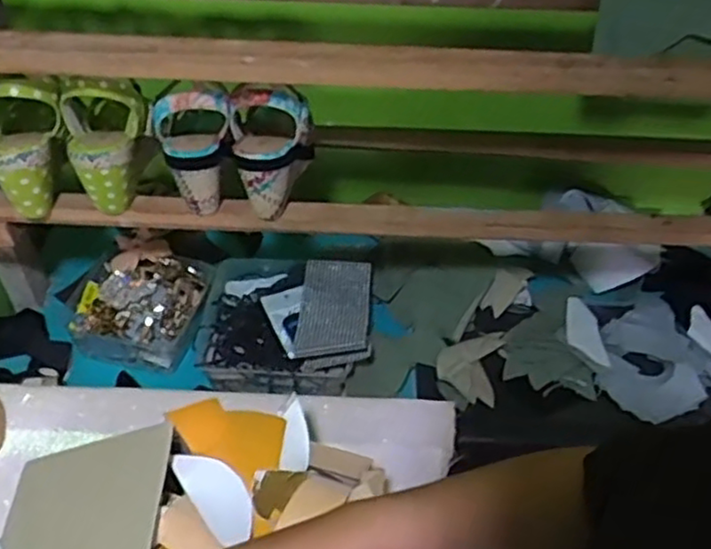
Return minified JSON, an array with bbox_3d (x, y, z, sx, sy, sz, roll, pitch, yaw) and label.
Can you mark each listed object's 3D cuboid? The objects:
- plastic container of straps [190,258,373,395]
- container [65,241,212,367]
[{"bbox_3d":[-0.091,0.050,0.916,0.220,0.079,0.203,5,46,2],"label":"plastic container of straps"},{"bbox_3d":[-0.290,0.036,0.944,0.169,0.061,0.162,10,46,6],"label":"container"}]

